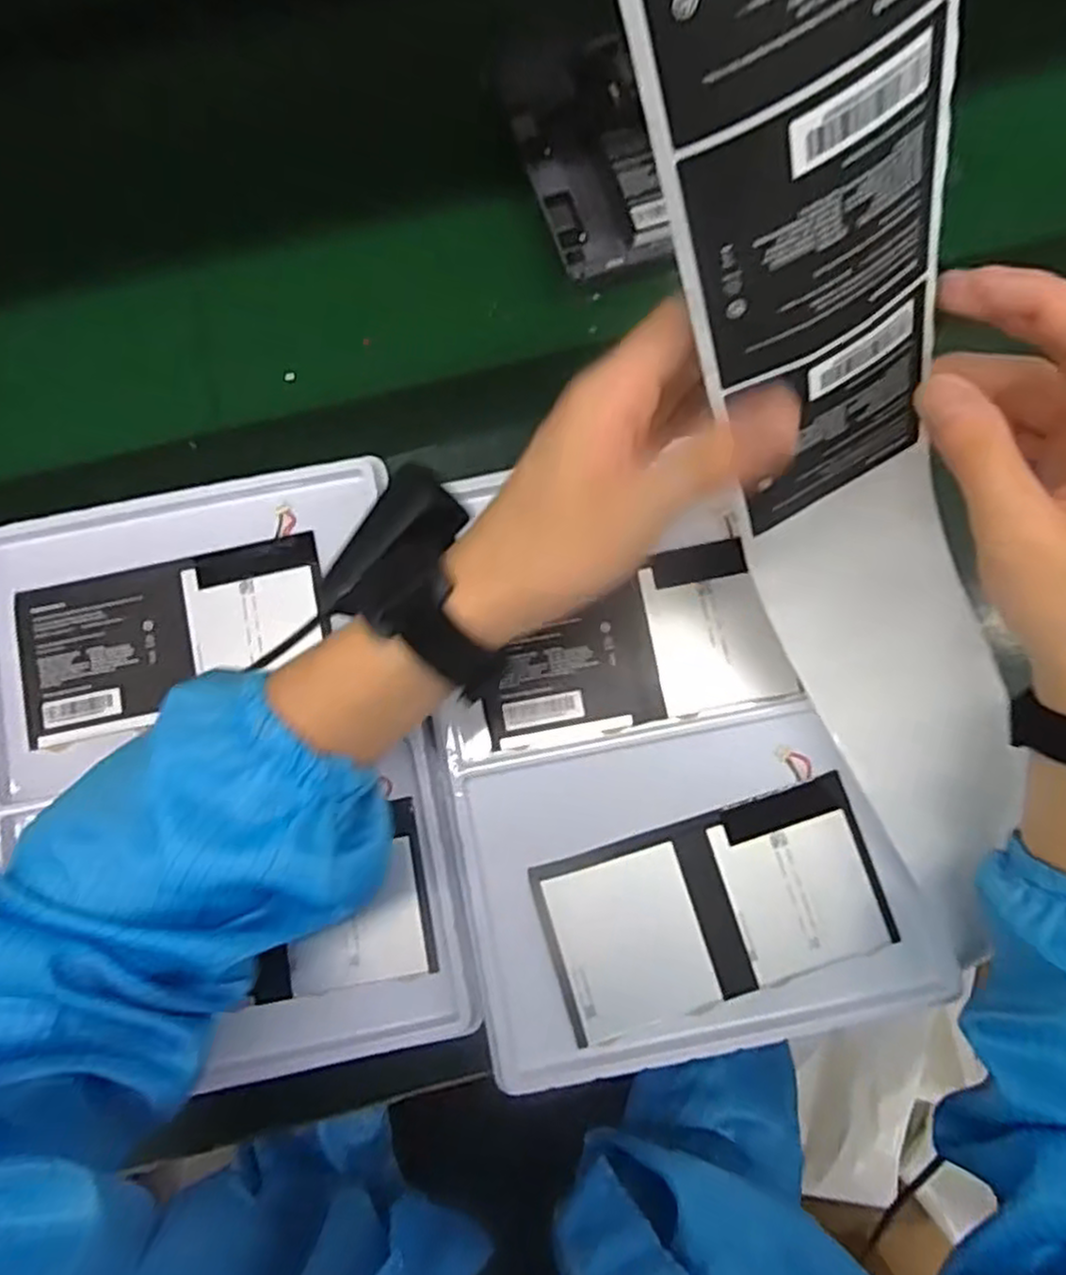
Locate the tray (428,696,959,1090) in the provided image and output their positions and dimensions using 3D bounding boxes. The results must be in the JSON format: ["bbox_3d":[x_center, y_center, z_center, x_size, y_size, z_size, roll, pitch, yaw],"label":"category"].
[{"bbox_3d":[0.082,0.133,0.390,0.234,0.013,0.158,-10,79,-1],"label":"tray"}]

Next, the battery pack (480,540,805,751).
[{"bbox_3d":[0.053,0.003,0.409,0.162,0.010,0.088,-11,79,-1],"label":"battery pack"}]

